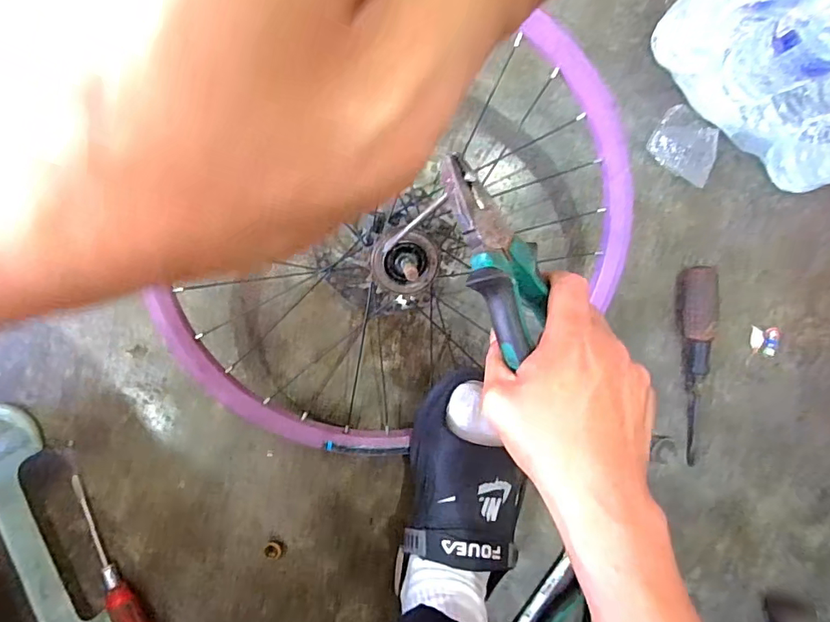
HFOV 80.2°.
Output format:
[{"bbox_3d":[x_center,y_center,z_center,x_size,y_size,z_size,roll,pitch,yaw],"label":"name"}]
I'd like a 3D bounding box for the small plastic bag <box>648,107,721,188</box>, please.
[{"bbox_3d":[0.282,-0.175,0.514,0.068,0.022,0.067,29,91,-5],"label":"small plastic bag"}]

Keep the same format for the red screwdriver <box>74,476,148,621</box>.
[{"bbox_3d":[-0.309,0.266,0.491,0.030,0.025,0.198,-25,95,-2],"label":"red screwdriver"}]

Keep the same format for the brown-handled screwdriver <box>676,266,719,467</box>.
[{"bbox_3d":[0.292,0.059,0.513,0.034,0.030,0.207,1,93,-4],"label":"brown-handled screwdriver"}]

